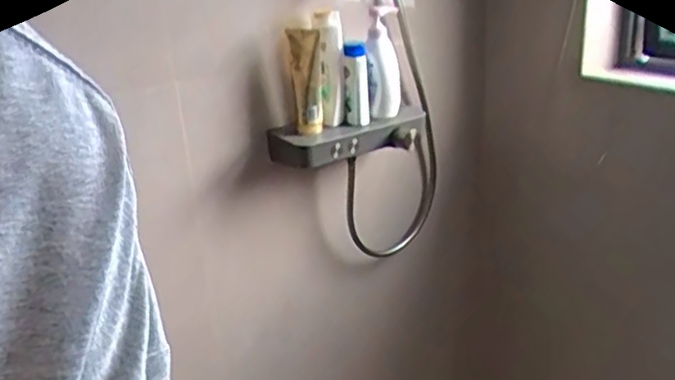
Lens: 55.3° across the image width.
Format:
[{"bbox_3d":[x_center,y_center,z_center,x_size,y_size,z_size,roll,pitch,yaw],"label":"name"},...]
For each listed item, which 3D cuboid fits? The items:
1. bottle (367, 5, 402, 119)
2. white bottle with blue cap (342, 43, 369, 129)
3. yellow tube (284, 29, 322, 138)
[{"bbox_3d":[0.093,-0.250,1.257,0.065,0.199,0.071,-4,25,5],"label":"bottle"},{"bbox_3d":[0.036,-0.204,1.243,0.053,0.149,0.054,-5,25,1],"label":"white bottle with blue cap"},{"bbox_3d":[-0.061,-0.198,1.198,0.059,0.190,0.064,-4,24,-6],"label":"yellow tube"}]

